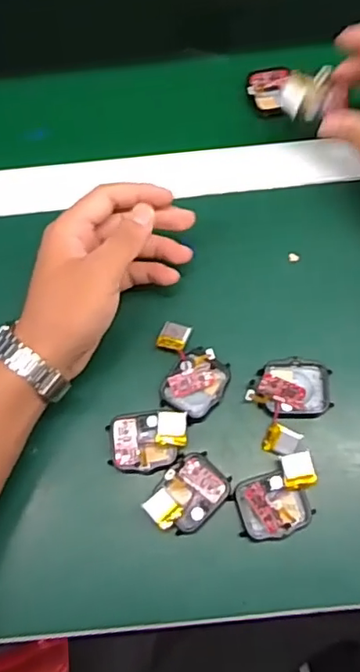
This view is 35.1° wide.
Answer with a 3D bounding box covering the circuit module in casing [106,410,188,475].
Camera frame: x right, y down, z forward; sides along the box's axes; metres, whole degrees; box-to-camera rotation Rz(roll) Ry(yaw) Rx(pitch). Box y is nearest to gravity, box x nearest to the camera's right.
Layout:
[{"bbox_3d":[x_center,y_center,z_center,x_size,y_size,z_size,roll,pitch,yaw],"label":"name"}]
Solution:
[{"bbox_3d":[-0.021,0.069,0.371,0.051,0.007,0.039,-1,72,2],"label":"circuit module in casing"}]

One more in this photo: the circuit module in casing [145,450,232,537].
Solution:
[{"bbox_3d":[0.005,0.100,0.359,0.051,0.013,0.038,-42,75,-11],"label":"circuit module in casing"}]

